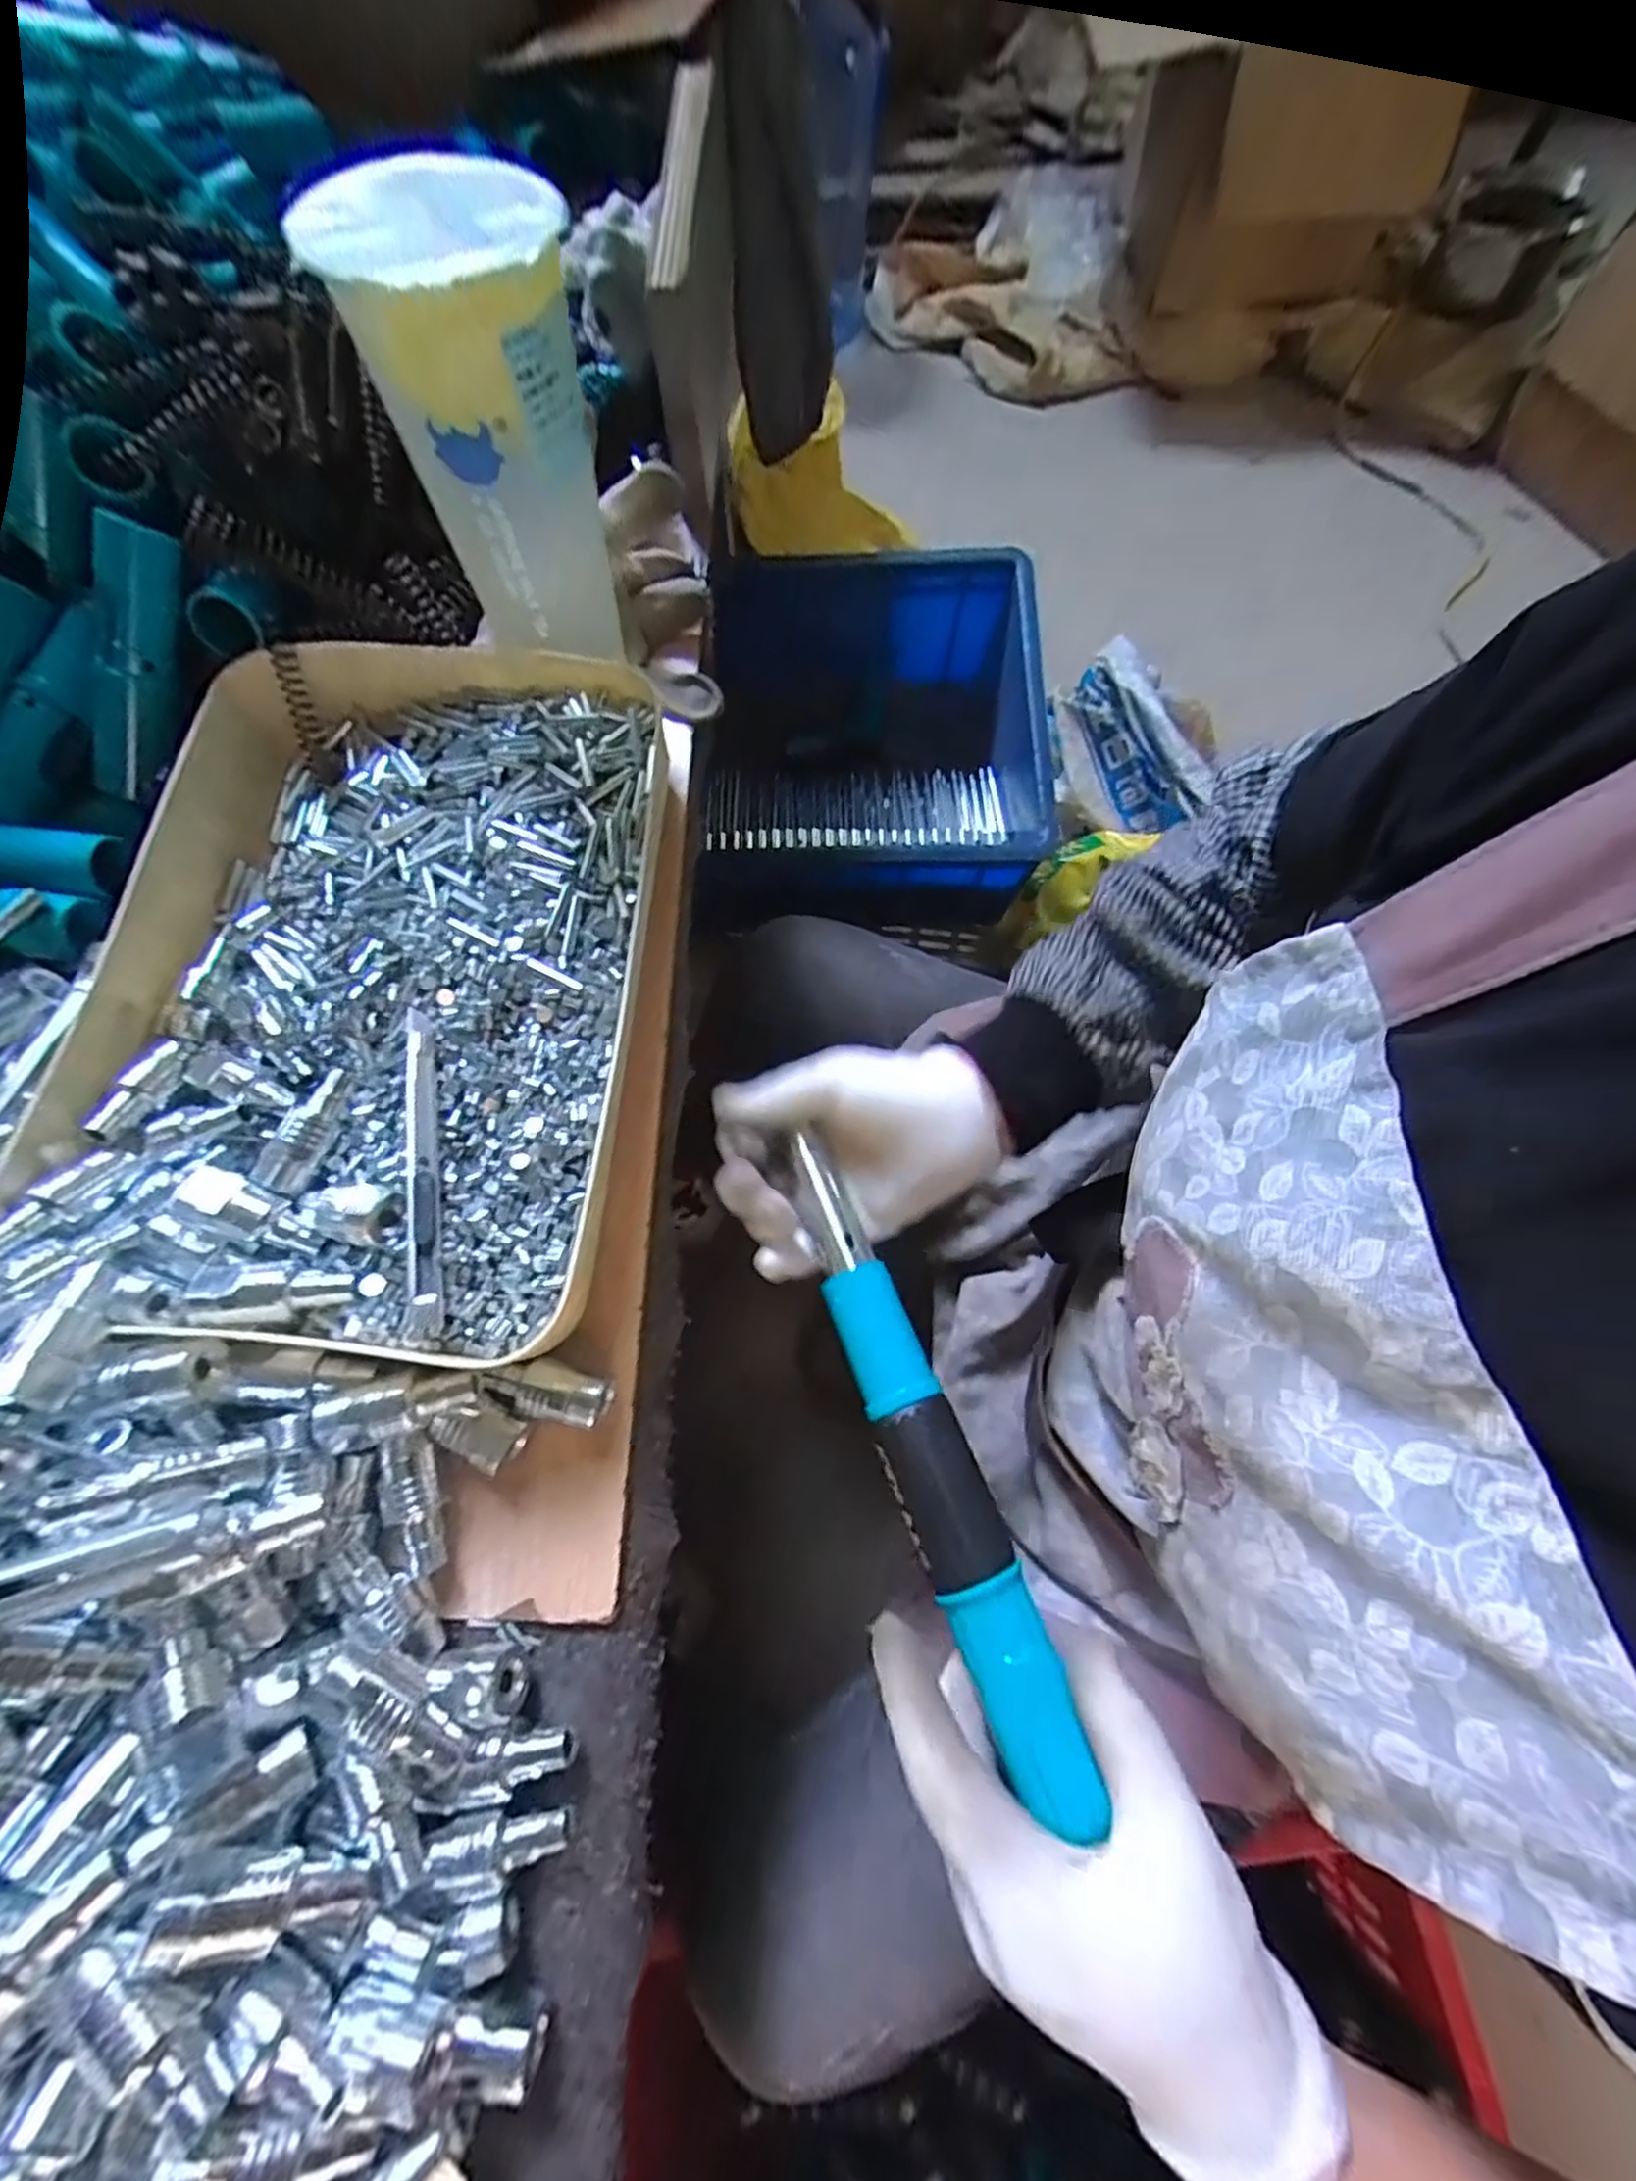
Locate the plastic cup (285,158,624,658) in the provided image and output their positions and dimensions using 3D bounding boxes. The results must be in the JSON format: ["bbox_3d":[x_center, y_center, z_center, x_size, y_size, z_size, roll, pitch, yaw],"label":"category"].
[{"bbox_3d":[-0.130,-0.263,0.307,0.075,0.148,0.076,0,71,0],"label":"plastic cup"}]

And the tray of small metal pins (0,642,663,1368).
[{"bbox_3d":[-0.187,-0.056,0.323,0.220,0.046,0.319,2,71,1],"label":"tray of small metal pins"}]

